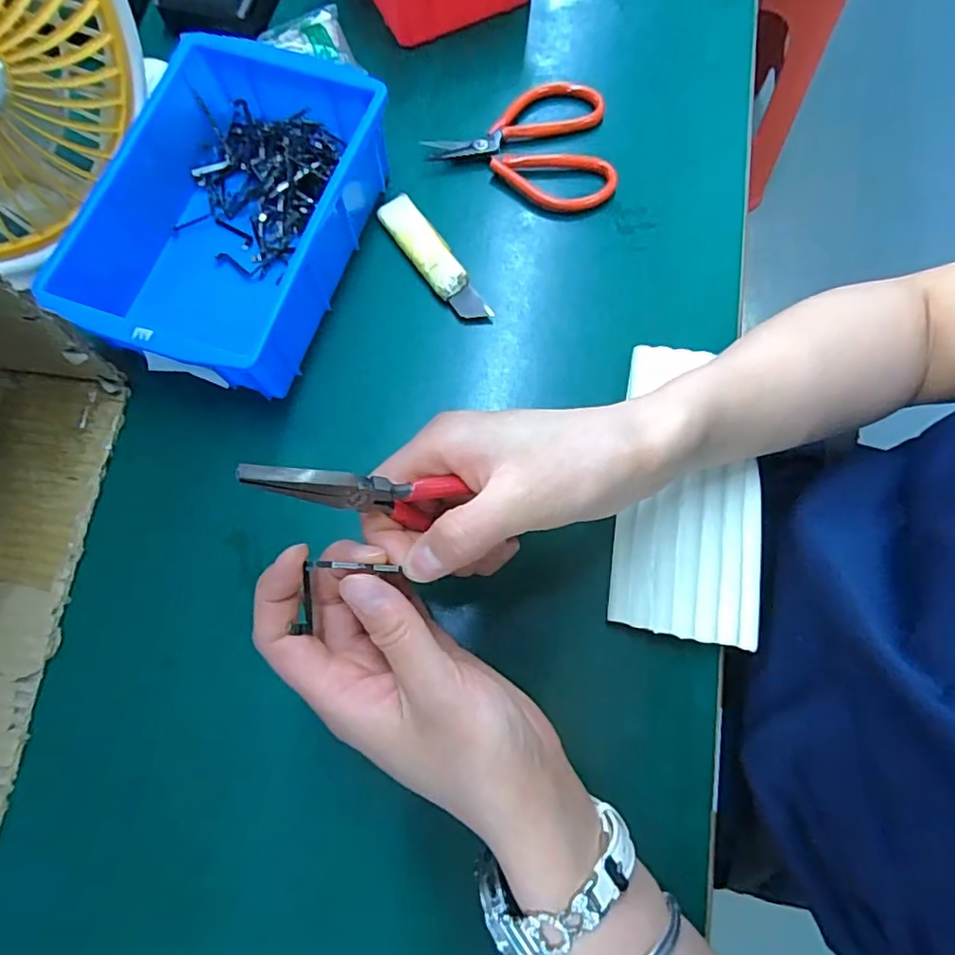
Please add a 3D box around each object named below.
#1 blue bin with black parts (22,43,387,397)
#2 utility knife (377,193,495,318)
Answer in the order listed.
[{"bbox_3d":[-0.152,-0.156,0.358,0.141,0.063,0.198,18,75,6],"label":"blue bin with black parts"},{"bbox_3d":[-0.029,-0.142,0.380,0.025,0.010,0.105,-33,76,-8],"label":"utility knife"}]

